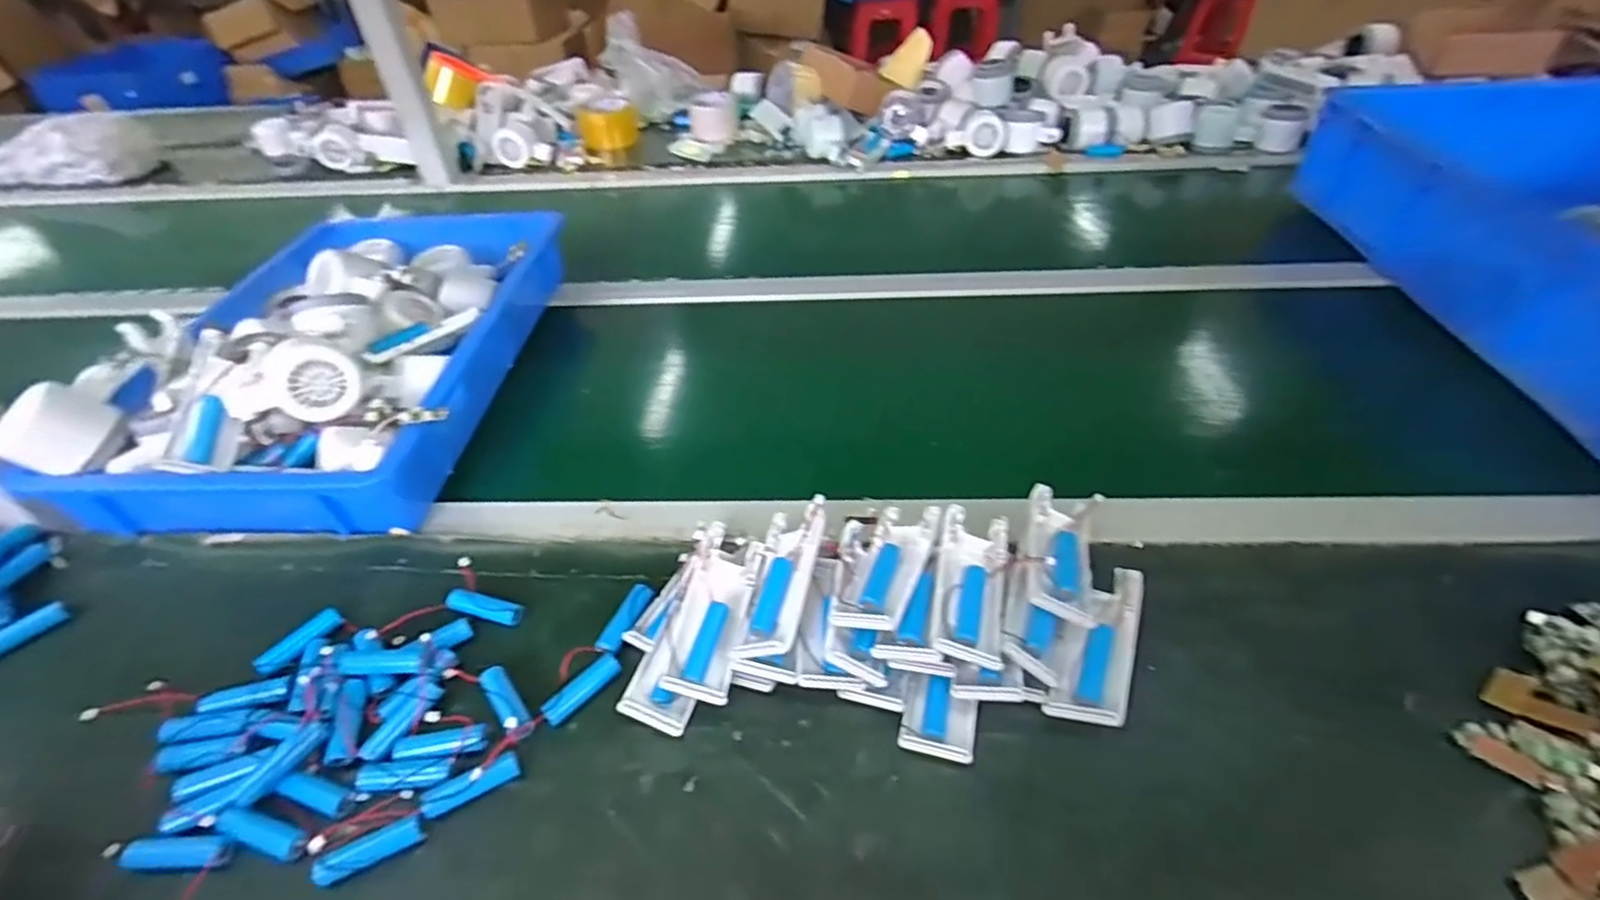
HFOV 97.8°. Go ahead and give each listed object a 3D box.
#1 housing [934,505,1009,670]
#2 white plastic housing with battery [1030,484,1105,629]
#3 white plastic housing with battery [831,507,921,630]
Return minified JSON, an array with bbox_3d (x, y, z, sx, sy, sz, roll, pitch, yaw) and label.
[{"bbox_3d":[0.103,0.078,0.415,0.040,0.014,0.102,7,44,11],"label":"housing"},{"bbox_3d":[0.169,0.065,0.449,0.043,0.020,0.102,10,45,14],"label":"white plastic housing with battery"},{"bbox_3d":[0.053,0.068,0.433,0.035,0.014,0.101,14,46,18],"label":"white plastic housing with battery"}]

